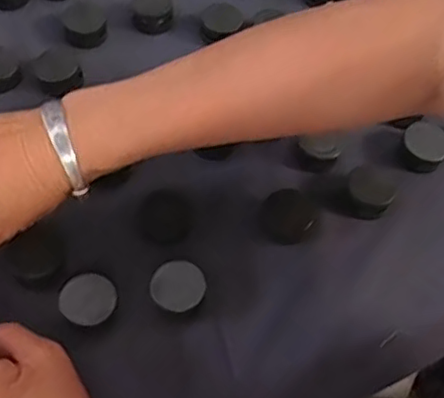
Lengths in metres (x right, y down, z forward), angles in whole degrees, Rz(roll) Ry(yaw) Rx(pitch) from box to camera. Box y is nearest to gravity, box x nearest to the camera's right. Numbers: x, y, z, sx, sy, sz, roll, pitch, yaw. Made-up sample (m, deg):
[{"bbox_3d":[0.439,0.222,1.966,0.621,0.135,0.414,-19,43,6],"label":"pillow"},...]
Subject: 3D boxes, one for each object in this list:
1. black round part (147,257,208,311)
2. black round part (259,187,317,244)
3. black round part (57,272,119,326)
[{"bbox_3d":[-0.026,0.053,0.371,0.031,0.015,0.031,1,56,-2],"label":"black round part"},{"bbox_3d":[0.043,0.011,0.402,0.034,0.016,0.034,1,56,-2],"label":"black round part"},{"bbox_3d":[-0.077,0.060,0.363,0.031,0.018,0.029,1,56,-2],"label":"black round part"}]

